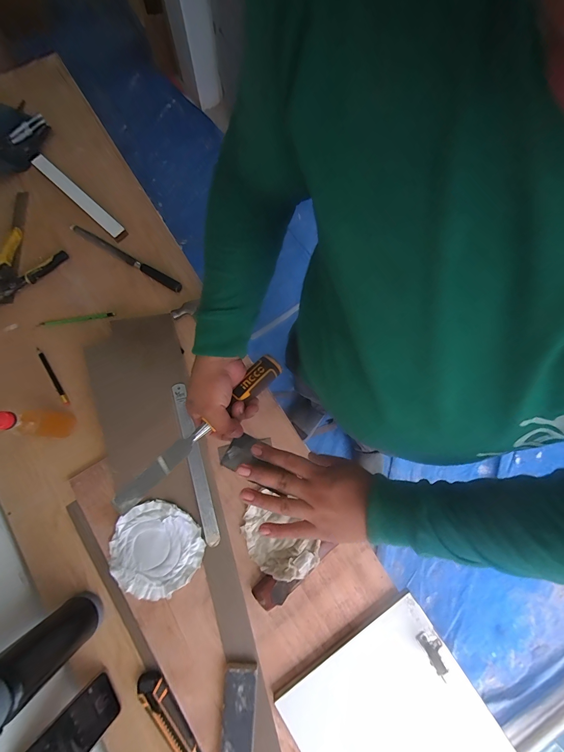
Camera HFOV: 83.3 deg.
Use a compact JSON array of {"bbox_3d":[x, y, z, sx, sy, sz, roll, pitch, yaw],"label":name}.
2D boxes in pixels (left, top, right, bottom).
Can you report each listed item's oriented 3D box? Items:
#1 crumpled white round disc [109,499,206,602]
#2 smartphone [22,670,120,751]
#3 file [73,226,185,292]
[{"bbox_3d":[-0.255,0.345,0.632,0.172,0.019,0.173,0,78,-2],"label":"crumpled white round disc"},{"bbox_3d":[-0.341,0.584,0.513,0.014,0.169,0.077,-37,77,12],"label":"smartphone"},{"bbox_3d":[-0.386,-0.294,0.776,0.327,0.025,0.024,32,78,5],"label":"file"}]

